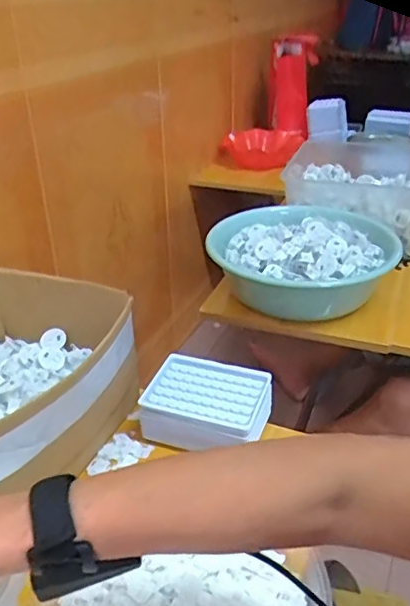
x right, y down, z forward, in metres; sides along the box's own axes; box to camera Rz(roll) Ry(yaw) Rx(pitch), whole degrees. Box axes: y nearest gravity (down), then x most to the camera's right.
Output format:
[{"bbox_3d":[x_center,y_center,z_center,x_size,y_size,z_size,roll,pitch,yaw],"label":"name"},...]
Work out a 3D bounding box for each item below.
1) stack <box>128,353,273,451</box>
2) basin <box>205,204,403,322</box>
[{"bbox_3d":[0.002,0.117,0.652,0.140,0.050,0.099,9,32,15],"label":"stack"},{"bbox_3d":[0.154,-0.066,0.909,0.256,0.102,0.266,0,31,0],"label":"basin"}]

